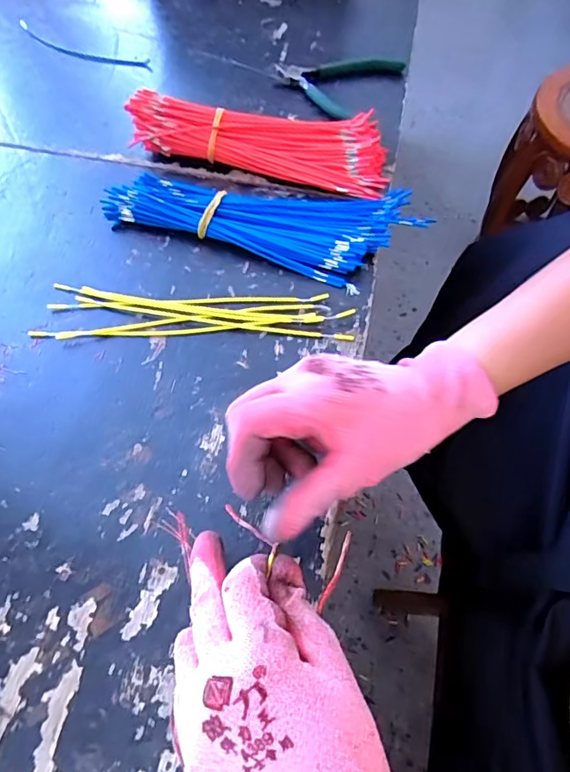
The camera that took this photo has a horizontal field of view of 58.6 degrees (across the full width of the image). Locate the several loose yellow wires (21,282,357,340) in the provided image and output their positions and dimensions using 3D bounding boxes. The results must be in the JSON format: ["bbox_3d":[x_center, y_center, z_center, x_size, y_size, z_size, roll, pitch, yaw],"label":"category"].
[{"bbox_3d":[-0.073,-0.058,0.414,0.246,0.011,0.051,4,60,1],"label":"several loose yellow wires"}]

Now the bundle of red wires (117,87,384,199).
[{"bbox_3d":[-0.023,-0.243,0.501,0.255,0.043,0.084,14,61,7],"label":"bundle of red wires"}]

